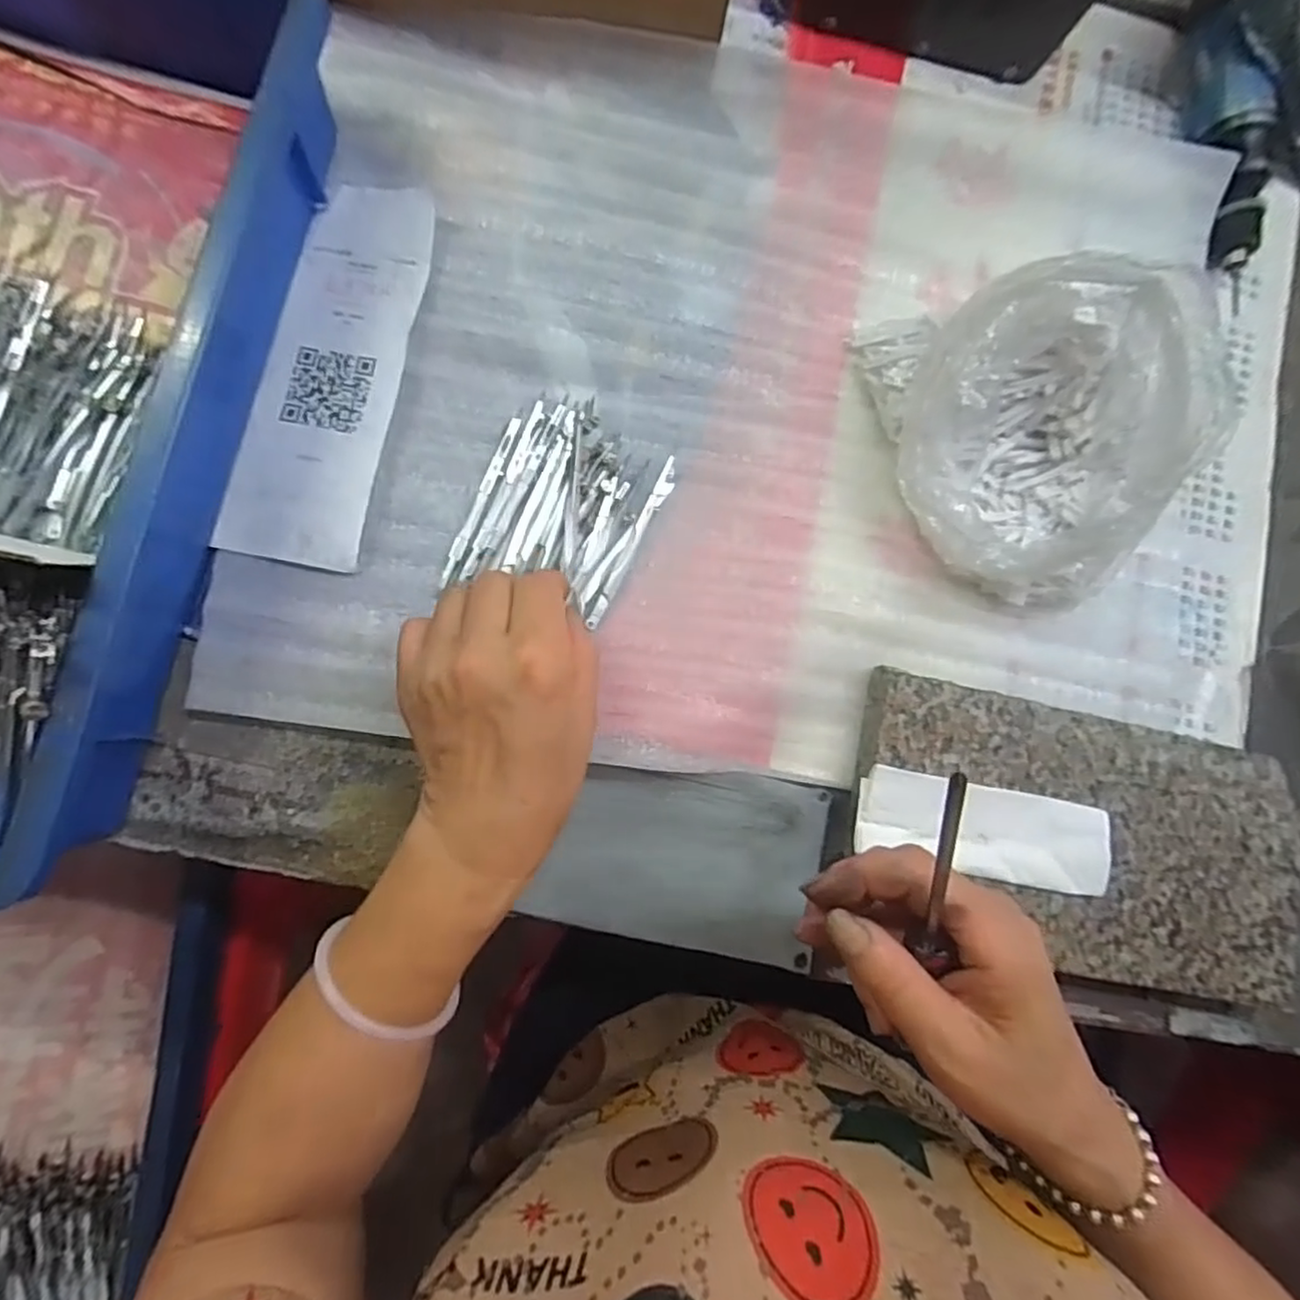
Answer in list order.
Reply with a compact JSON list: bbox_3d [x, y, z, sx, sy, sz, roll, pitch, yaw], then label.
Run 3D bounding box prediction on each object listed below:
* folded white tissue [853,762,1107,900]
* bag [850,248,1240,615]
[{"bbox_3d":[0.170,0.092,0.338,0.130,0.009,0.044,12,81,-5],"label":"folded white tissue"},{"bbox_3d":[0.198,-0.107,0.346,0.141,0.092,0.154,3,84,-6],"label":"bag"}]

